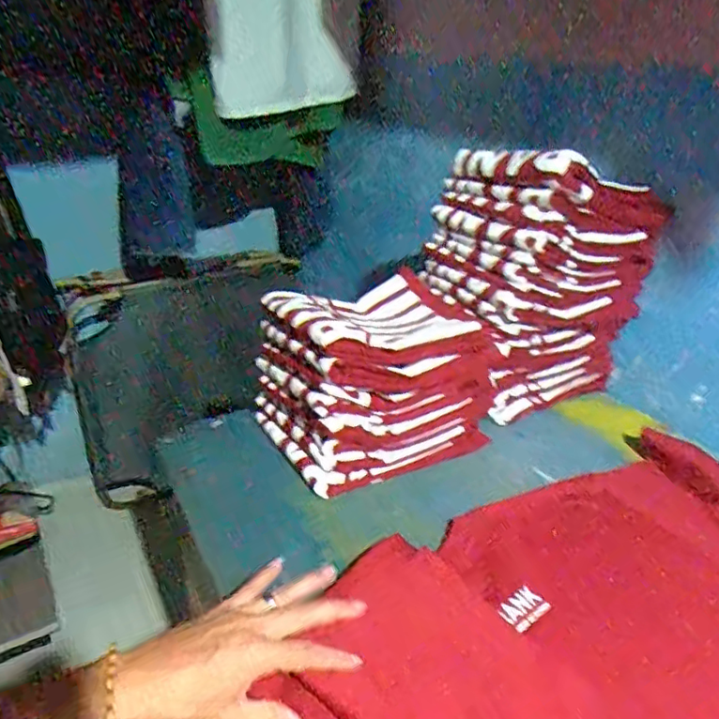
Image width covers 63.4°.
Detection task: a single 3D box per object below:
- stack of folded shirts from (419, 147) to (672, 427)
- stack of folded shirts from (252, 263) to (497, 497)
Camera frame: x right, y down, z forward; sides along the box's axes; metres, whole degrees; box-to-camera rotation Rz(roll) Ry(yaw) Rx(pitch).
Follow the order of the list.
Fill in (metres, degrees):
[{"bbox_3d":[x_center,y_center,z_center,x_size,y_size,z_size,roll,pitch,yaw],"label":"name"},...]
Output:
[{"bbox_3d":[0.263,-0.129,0.885,0.283,0.342,0.196,-13,31,-26],"label":"stack of folded shirts"},{"bbox_3d":[0.022,0.010,0.793,0.282,0.191,0.218,-14,32,-28],"label":"stack of folded shirts"}]

